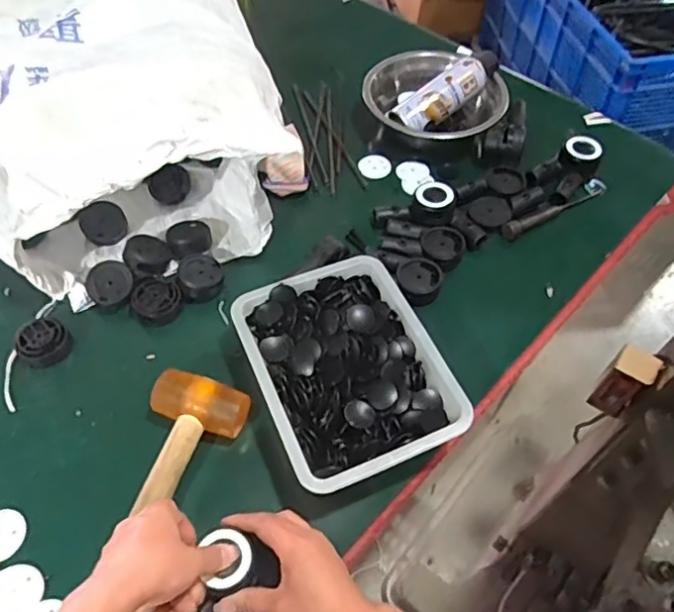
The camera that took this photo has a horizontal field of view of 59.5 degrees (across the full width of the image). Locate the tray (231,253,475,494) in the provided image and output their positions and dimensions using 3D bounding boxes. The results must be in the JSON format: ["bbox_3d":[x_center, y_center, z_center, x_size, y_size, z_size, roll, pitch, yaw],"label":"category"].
[{"bbox_3d":[0.007,0.070,0.621,0.175,0.069,0.234,-20,57,-14],"label":"tray"}]

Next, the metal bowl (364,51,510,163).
[{"bbox_3d":[0.149,-0.308,0.882,0.191,0.093,0.191,0,54,0],"label":"metal bowl"}]

